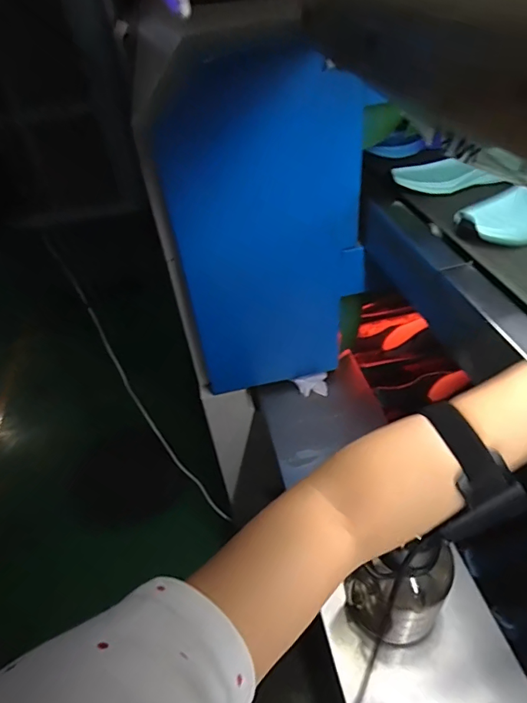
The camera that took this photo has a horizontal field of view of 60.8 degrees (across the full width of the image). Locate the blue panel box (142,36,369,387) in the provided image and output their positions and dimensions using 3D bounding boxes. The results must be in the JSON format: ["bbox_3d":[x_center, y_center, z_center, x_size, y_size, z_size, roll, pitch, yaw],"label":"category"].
[{"bbox_3d":[0.017,-0.159,0.804,0.321,0.652,0.053,-12,48,-6],"label":"blue panel box"}]

